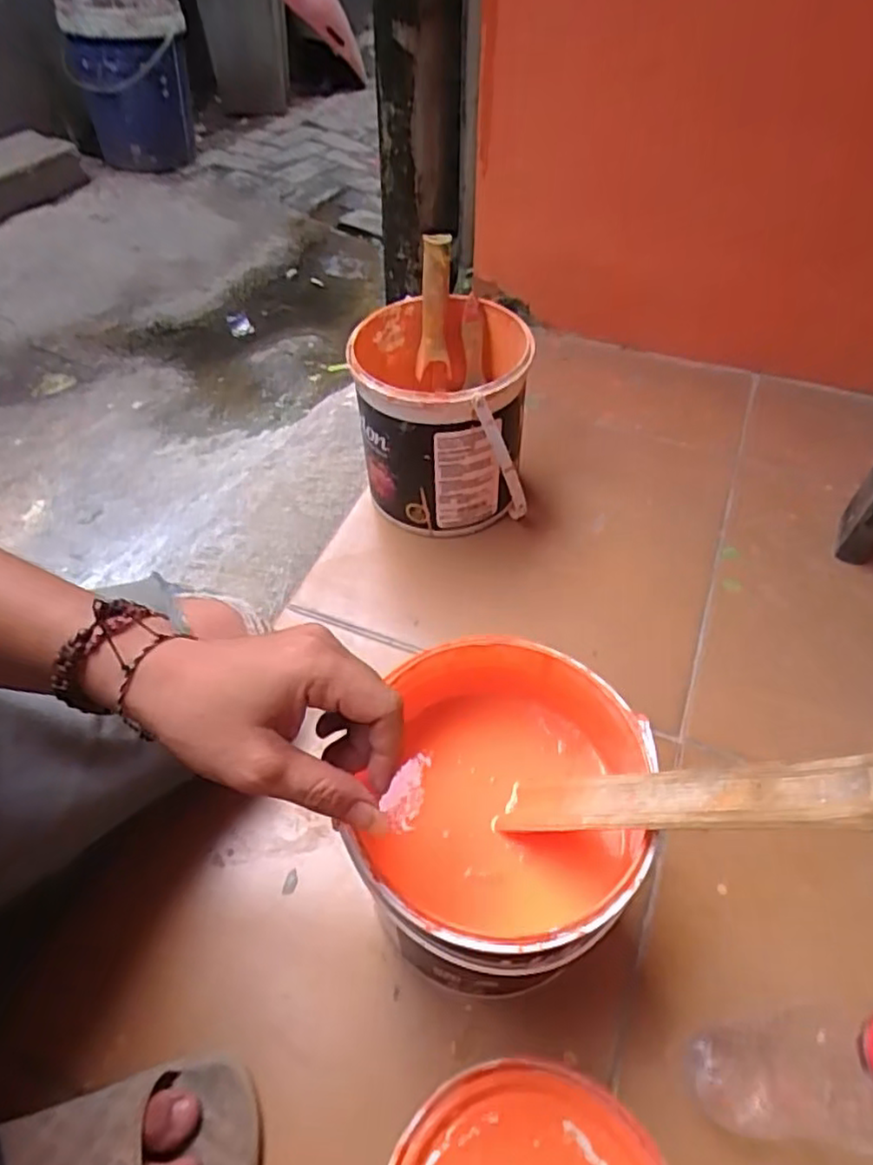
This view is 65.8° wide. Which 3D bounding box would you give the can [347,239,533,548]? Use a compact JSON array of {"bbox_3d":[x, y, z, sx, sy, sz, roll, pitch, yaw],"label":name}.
[{"bbox_3d":[0.007,-0.182,0.715,0.170,0.209,0.196,-1,50,1],"label":"can"}]

